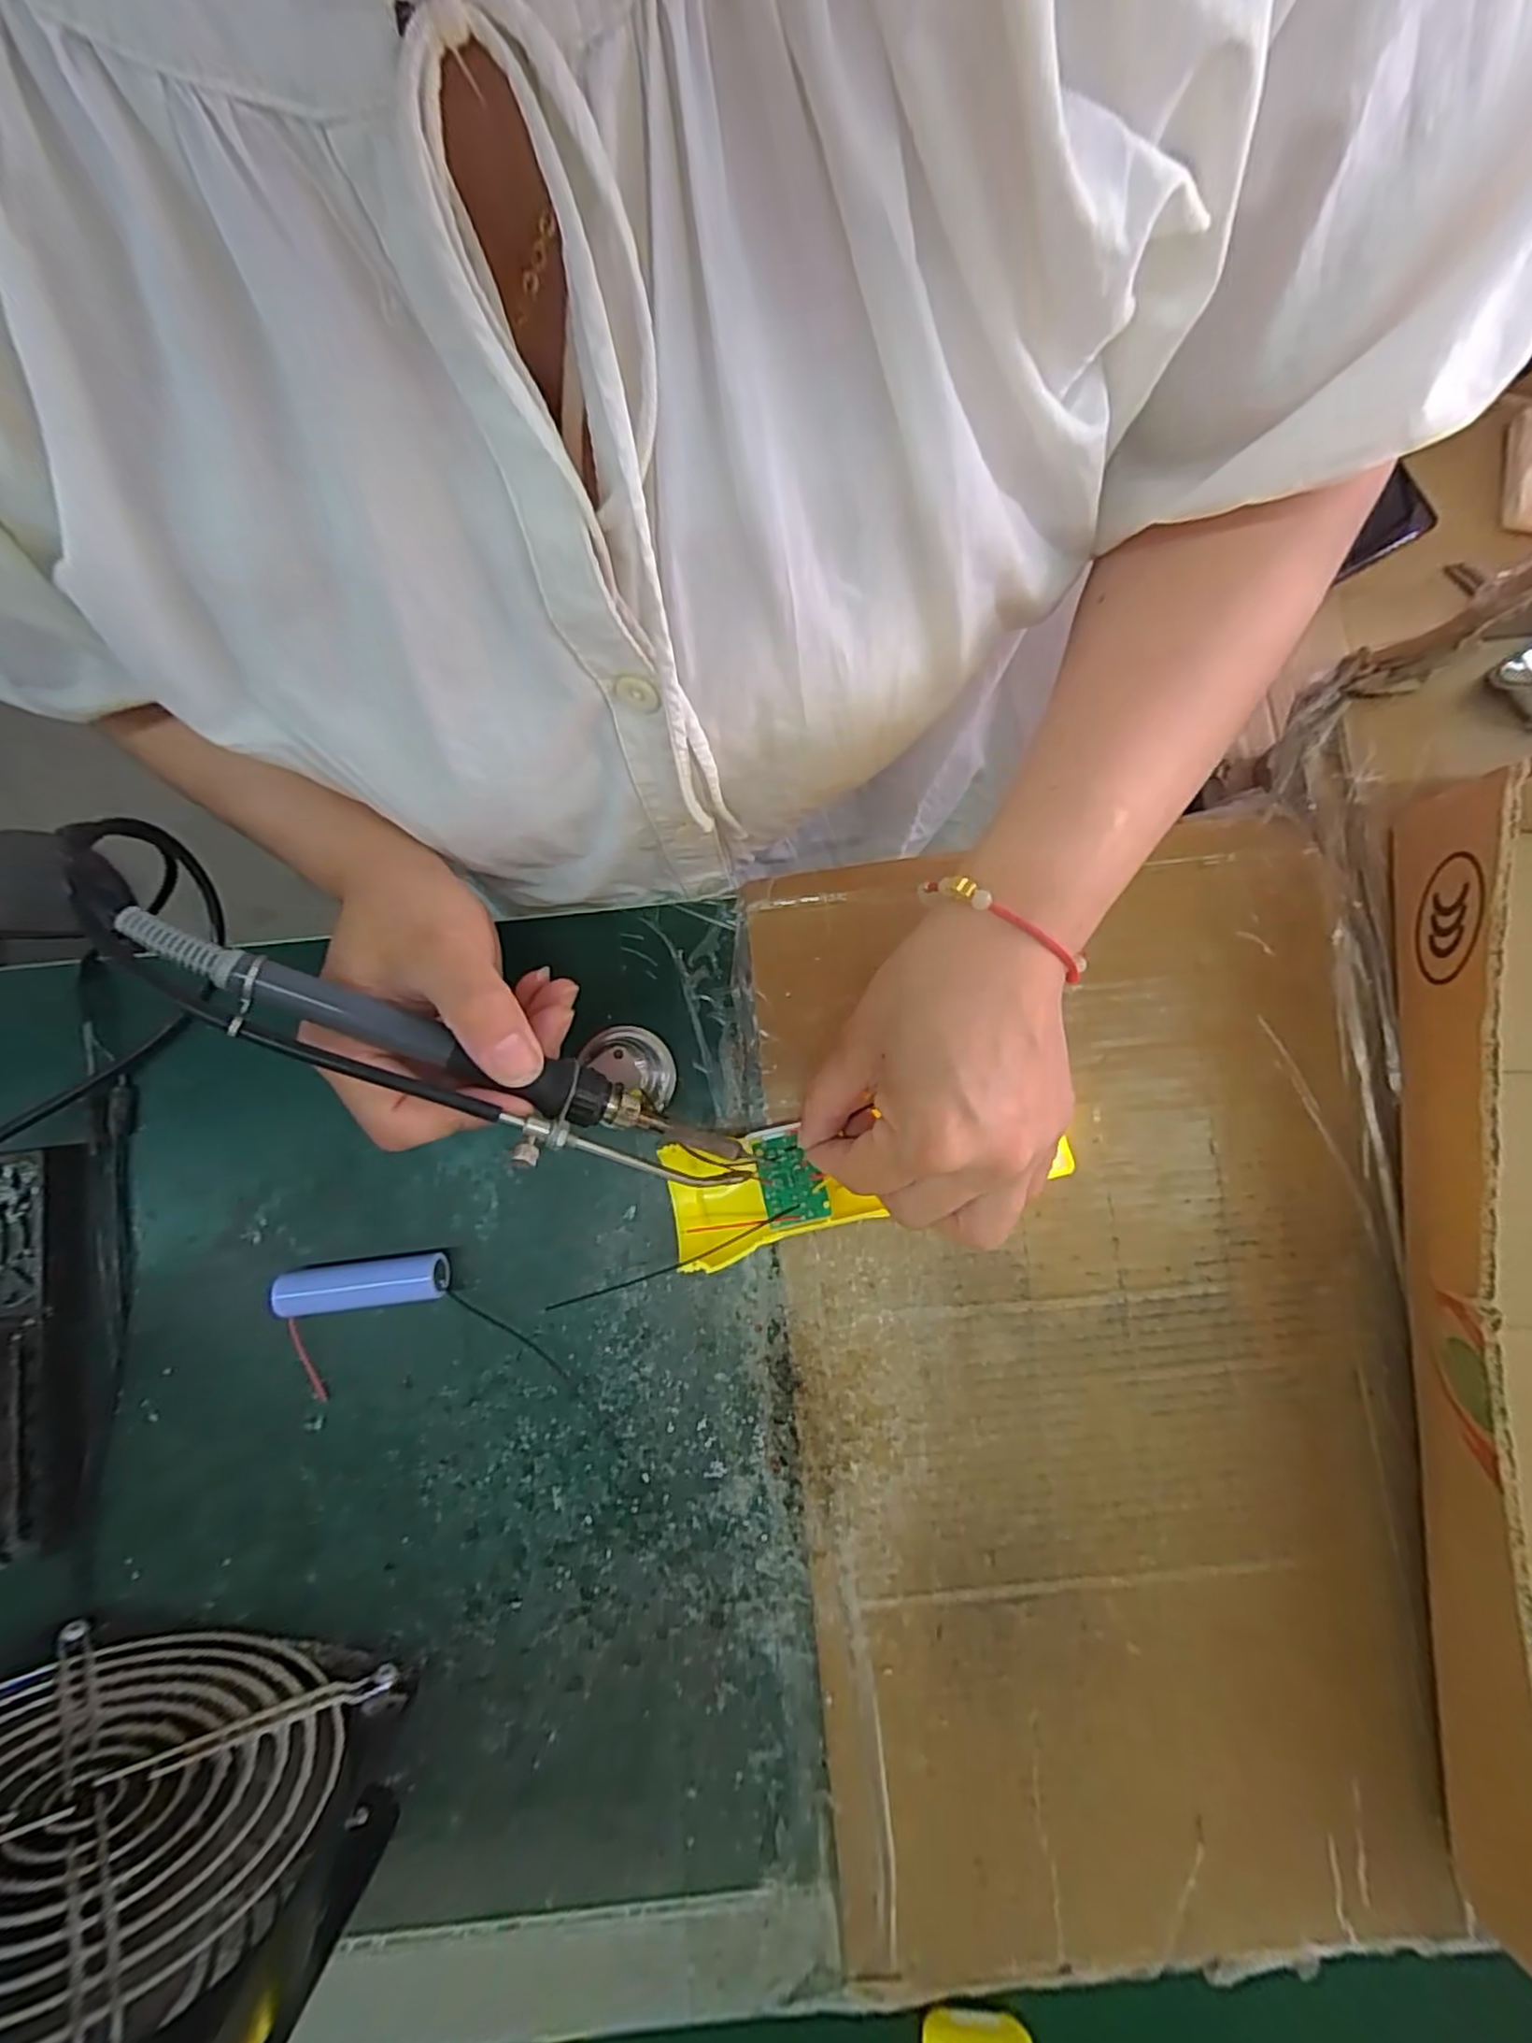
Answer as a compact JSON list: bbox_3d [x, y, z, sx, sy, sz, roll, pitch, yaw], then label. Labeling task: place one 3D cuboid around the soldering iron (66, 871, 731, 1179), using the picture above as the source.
[{"bbox_3d":[-0.102,0.016,0.244,0.219,0.038,0.030,25,80,-17],"label":"soldering iron"}]

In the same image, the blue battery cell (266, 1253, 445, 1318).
[{"bbox_3d":[-0.163,0.106,0.298,0.063,0.016,0.018,-7,80,-1],"label":"blue battery cell"}]

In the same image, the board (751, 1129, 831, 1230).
[{"bbox_3d":[0.009,0.062,0.292,0.024,0.007,0.036,-16,80,-2],"label":"board"}]

